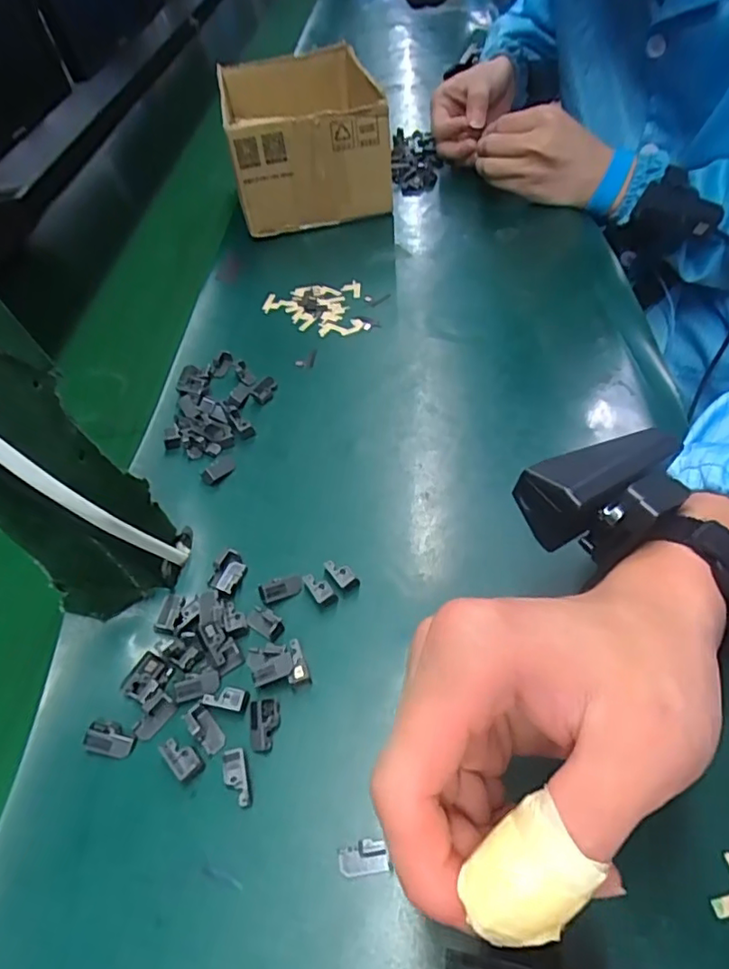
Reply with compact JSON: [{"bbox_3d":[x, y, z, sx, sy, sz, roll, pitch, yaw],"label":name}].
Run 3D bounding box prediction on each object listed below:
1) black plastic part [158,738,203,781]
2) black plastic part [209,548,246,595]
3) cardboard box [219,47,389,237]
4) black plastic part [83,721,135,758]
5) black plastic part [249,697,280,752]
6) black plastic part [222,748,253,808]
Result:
[{"bbox_3d":[-0.084,0.124,0.262,0.011,0.006,0.022,-39,56,-24],"label":"black plastic part"},{"bbox_3d":[-0.077,0.048,0.320,0.018,0.007,0.025,12,52,16],"label":"black plastic part"},{"bbox_3d":[-0.067,-0.372,0.618,0.154,0.103,0.223,-10,50,-2],"label":"cardboard box"},{"bbox_3d":[-0.120,0.118,0.269,0.021,0.007,0.013,7,51,12],"label":"black plastic part"},{"bbox_3d":[-0.047,0.111,0.267,0.013,0.005,0.023,-5,50,2],"label":"black plastic part"},{"bbox_3d":[-0.056,0.130,0.253,0.010,0.007,0.023,-16,50,-7],"label":"black plastic part"}]

